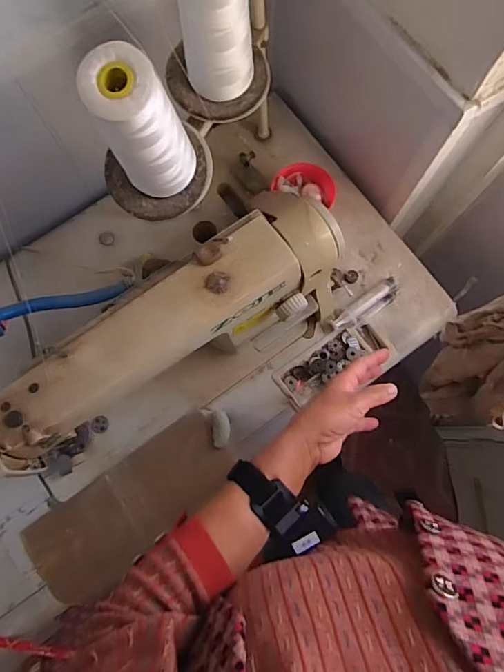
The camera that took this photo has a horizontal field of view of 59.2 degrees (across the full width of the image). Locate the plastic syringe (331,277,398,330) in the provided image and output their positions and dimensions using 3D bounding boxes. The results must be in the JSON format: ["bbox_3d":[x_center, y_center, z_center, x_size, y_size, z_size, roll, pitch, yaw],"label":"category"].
[{"bbox_3d":[0.184,-0.048,0.713,0.117,0.023,0.032,-35,81,-7],"label":"plastic syringe"}]

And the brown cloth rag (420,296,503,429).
[{"bbox_3d":[0.276,0.024,0.503,0.086,0.244,0.094,28,49,5],"label":"brown cloth rag"}]

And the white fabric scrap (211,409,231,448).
[{"bbox_3d":[-0.047,0.140,0.672,0.027,0.005,0.055,-7,79,-2],"label":"white fabric scrap"}]

